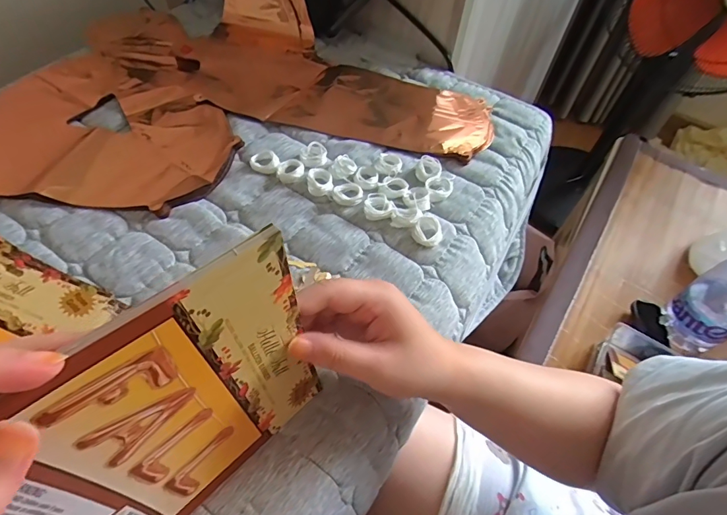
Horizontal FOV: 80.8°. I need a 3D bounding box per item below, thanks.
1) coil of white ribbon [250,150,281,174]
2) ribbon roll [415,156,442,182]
[{"bbox_3d":[-0.106,-0.104,0.467,0.031,0.013,0.023,11,55,4],"label":"coil of white ribbon"},{"bbox_3d":[0.072,-0.097,0.469,0.024,0.017,0.026,2,55,-2],"label":"ribbon roll"}]

